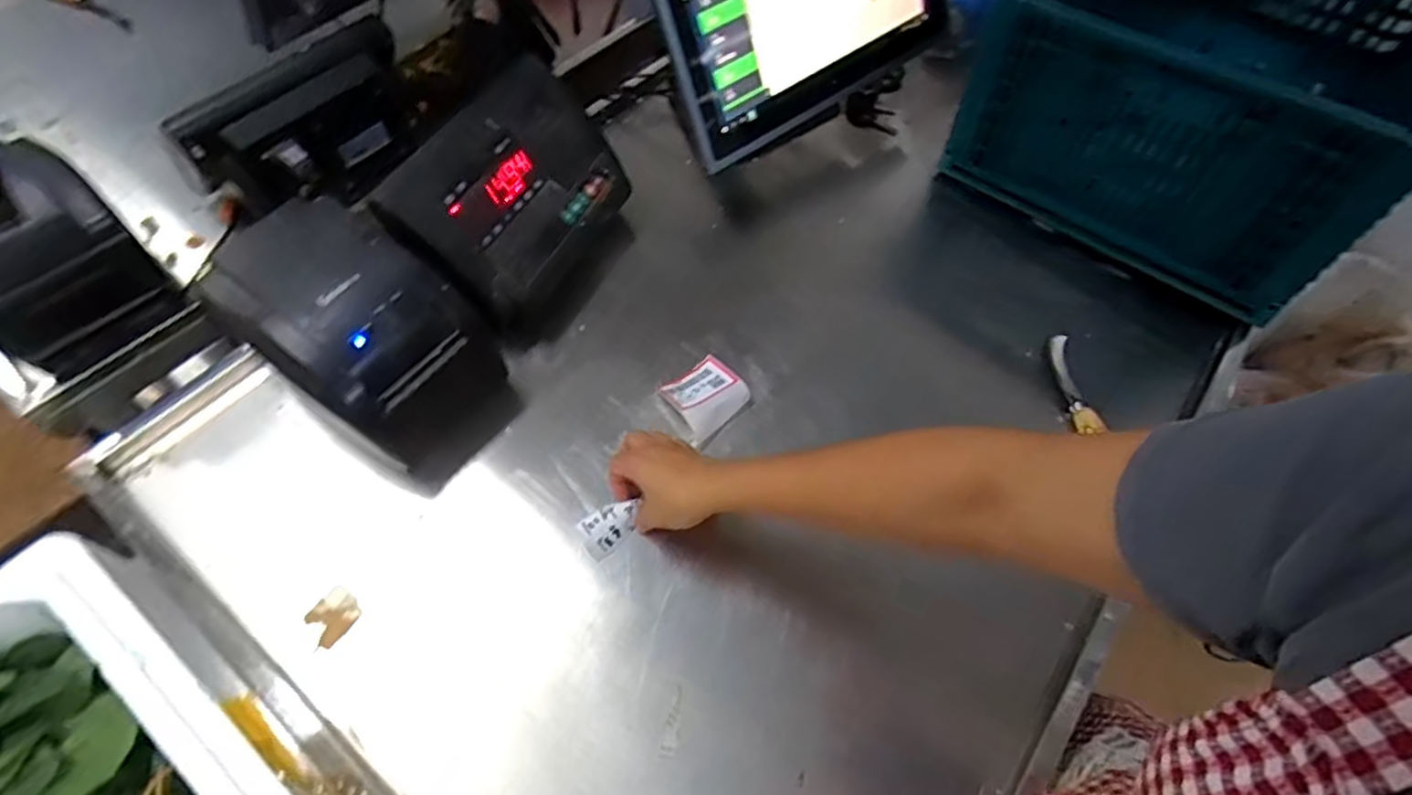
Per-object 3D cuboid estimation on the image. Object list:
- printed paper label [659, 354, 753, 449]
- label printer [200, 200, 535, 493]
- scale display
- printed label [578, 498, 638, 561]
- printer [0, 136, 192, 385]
[{"bbox_3d":[0.001,-0.004,0.668,0.075,0.016,0.072,-35,67,-20],"label":"printed paper label"},{"bbox_3d":[-0.305,-0.060,0.621,0.224,0.155,0.152,32,63,16],"label":"label printer"},{"bbox_3d":[-0.184,-0.202,0.700,0.133,0.163,0.244,26,62,13],"label":"scale display"},{"bbox_3d":[-0.086,0.112,0.593,0.034,0.013,0.056,38,67,21],"label":"printed label"},{"bbox_3d":[-0.641,-0.141,0.640,0.171,0.135,0.144,37,65,18],"label":"printer"}]

